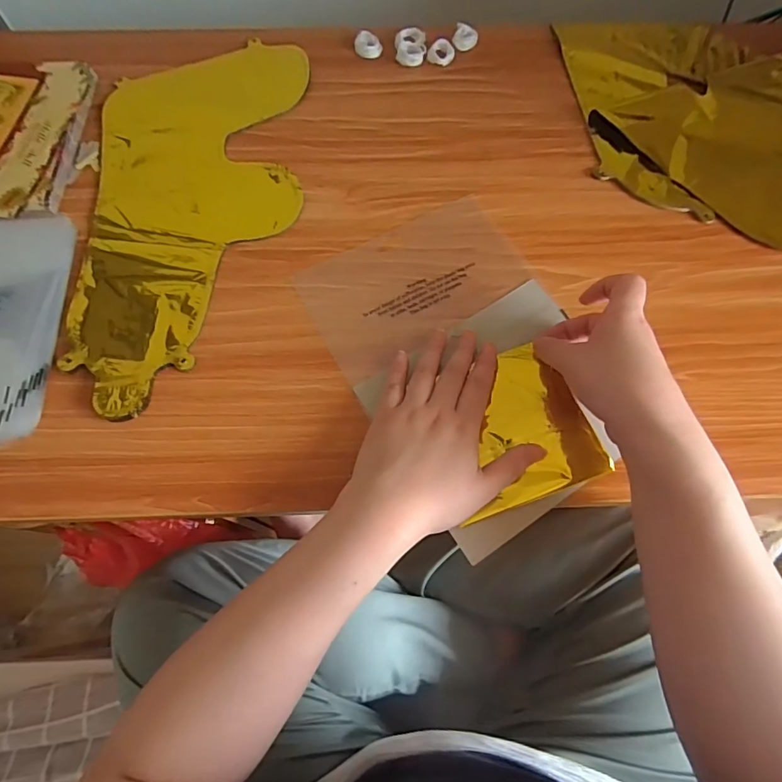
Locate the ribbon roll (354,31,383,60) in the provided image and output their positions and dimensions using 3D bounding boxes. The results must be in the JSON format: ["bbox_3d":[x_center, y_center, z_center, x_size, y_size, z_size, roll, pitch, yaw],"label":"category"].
[{"bbox_3d":[-0.026,-0.395,0.534,0.031,0.013,0.029,1,69,-1],"label":"ribbon roll"}]

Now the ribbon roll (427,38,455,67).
[{"bbox_3d":[0.057,-0.383,0.528,0.029,0.016,0.024,9,69,2],"label":"ribbon roll"}]

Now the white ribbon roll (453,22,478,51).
[{"bbox_3d":[0.086,-0.406,0.538,0.026,0.012,0.030,14,69,4],"label":"white ribbon roll"}]

